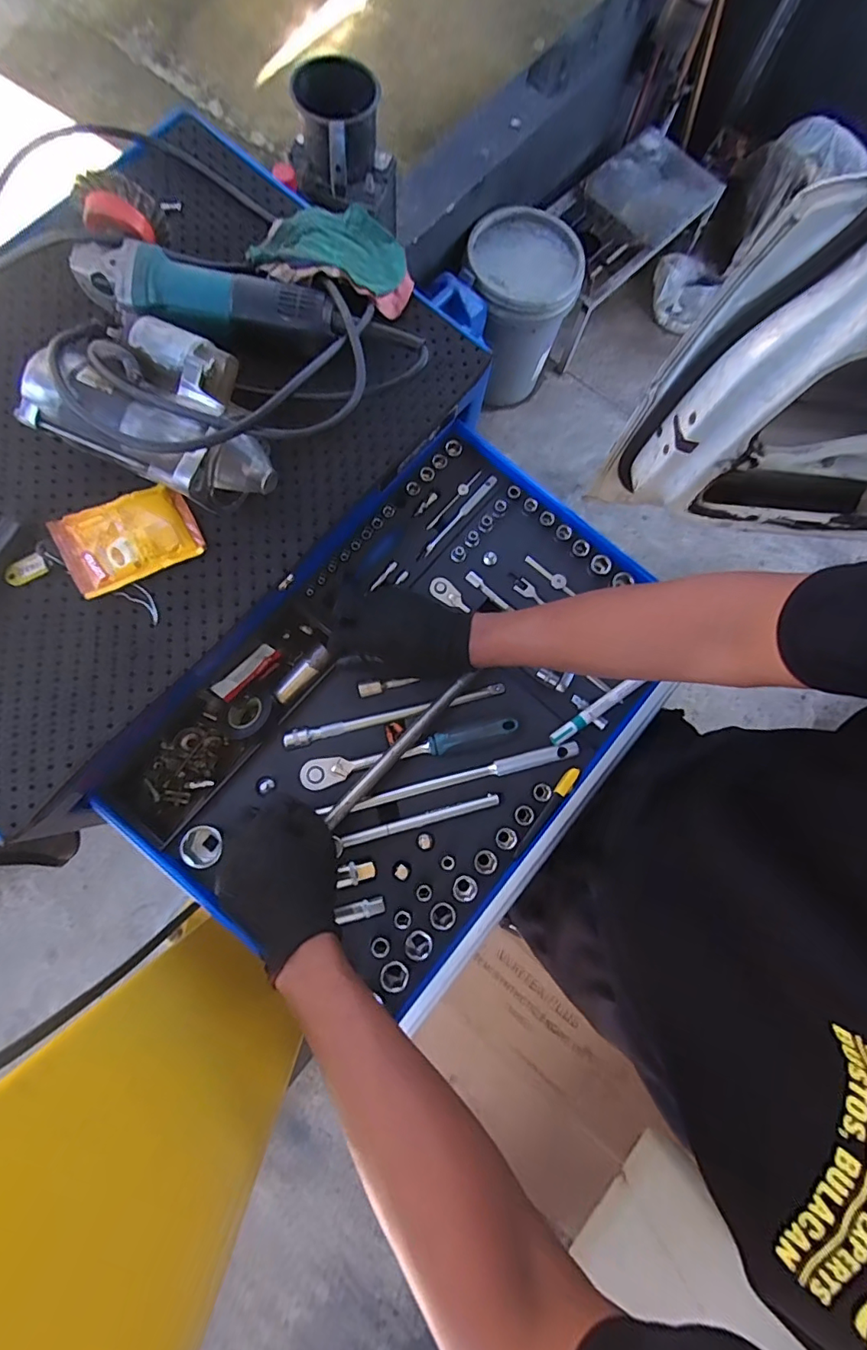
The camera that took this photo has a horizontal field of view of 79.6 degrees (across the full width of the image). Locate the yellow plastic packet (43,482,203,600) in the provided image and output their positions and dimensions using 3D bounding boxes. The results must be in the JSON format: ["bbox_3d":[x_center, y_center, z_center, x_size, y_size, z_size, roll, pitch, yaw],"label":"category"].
[{"bbox_3d":[-0.296,-0.134,0.505,0.120,0.016,0.085,-27,83,-9],"label":"yellow plastic packet"}]

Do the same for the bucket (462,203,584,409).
[{"bbox_3d":[0.223,-1.018,1.505,0.294,0.395,0.302,22,78,0],"label":"bucket"}]

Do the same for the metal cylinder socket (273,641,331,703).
[{"bbox_3d":[-0.143,0.000,0.572,0.019,0.016,0.076,45,79,4],"label":"metal cylinder socket"}]

